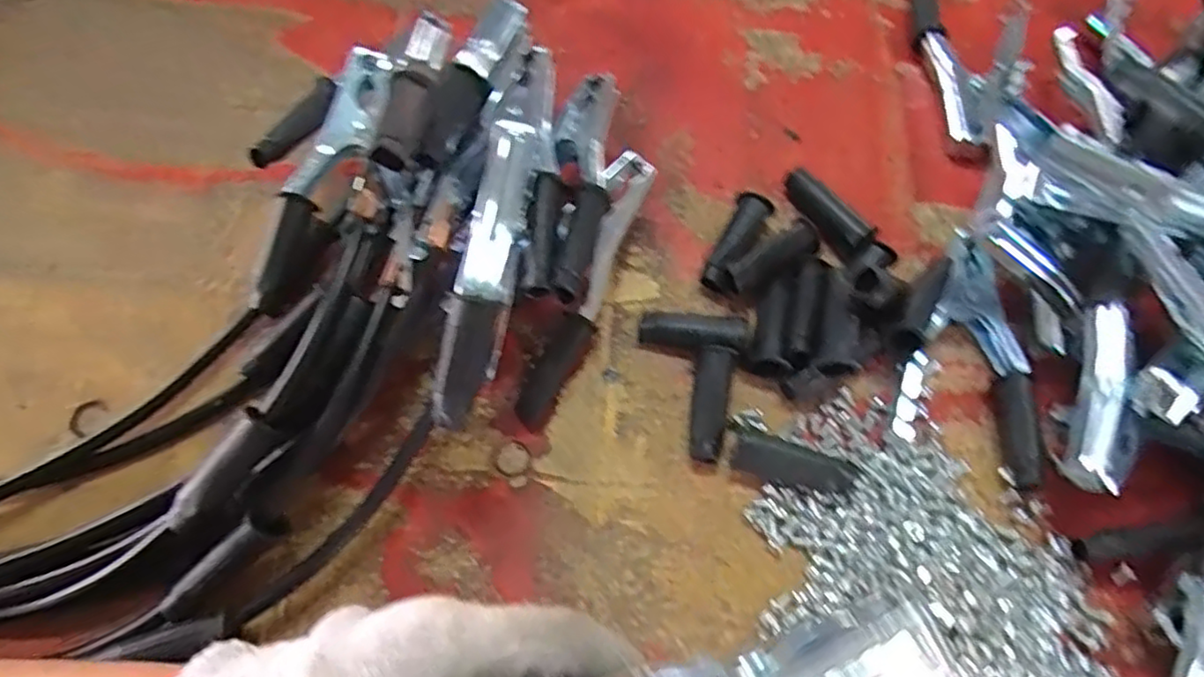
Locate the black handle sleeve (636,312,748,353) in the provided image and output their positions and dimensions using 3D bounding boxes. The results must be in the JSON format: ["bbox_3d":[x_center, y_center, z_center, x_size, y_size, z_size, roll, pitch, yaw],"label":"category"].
[{"bbox_3d":[0.051,-0.003,0.372,0.058,0.020,0.020,7,68,2],"label":"black handle sleeve"}]

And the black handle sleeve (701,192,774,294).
[{"bbox_3d":[0.080,-0.057,0.392,0.019,0.023,0.064,26,70,9],"label":"black handle sleeve"}]

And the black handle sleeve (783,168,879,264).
[{"bbox_3d":[0.133,-0.074,0.398,0.021,0.021,0.066,-36,73,-14],"label":"black handle sleeve"}]

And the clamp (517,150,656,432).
[{"bbox_3d":[-0.010,-0.026,0.368,0.025,0.019,0.161,22,89,7],"label":"clamp"}]

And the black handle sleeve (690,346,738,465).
[{"bbox_3d":[0.059,0.035,0.359,0.018,0.015,0.061,13,68,4],"label":"black handle sleeve"}]

